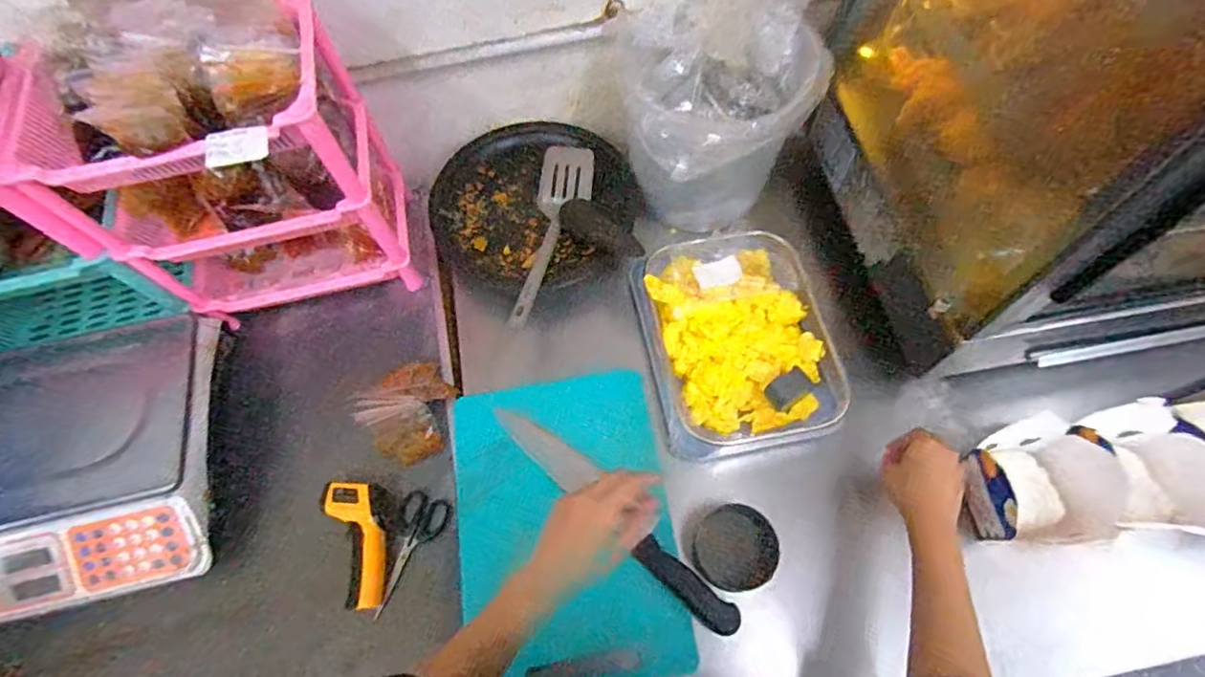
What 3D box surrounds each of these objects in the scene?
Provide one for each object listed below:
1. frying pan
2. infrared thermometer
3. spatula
[{"bbox_3d":[-0.103,-0.198,0.802,0.277,0.093,0.263,-1,63,2],"label":"frying pan"},{"bbox_3d":[-0.279,0.235,0.656,0.072,0.052,0.148,-24,65,-9],"label":"infrared thermometer"},{"bbox_3d":[-0.085,-0.135,0.753,0.072,0.050,0.285,16,65,10],"label":"spatula"}]

